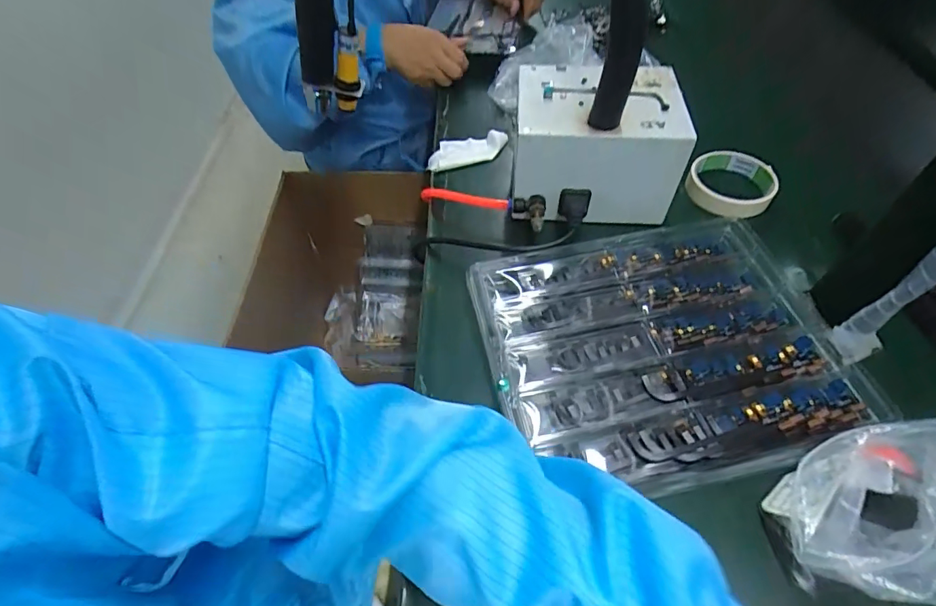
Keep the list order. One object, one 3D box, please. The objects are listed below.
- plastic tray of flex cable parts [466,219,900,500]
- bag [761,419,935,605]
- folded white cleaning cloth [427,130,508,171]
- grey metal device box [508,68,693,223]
[{"bbox_3d":[0.159,0.029,0.387,0.280,0.019,0.222,-11,54,-8],"label":"plastic tray of flex cable parts"},{"bbox_3d":[0.244,0.126,0.281,0.125,0.059,0.085,-15,53,-12],"label":"bag"},{"bbox_3d":[0.000,-0.185,0.571,0.101,0.018,0.047,-16,55,-12],"label":"folded white cleaning cloth"},{"bbox_3d":[0.128,-0.169,0.485,0.160,0.097,0.125,5,51,4],"label":"grey metal device box"}]

